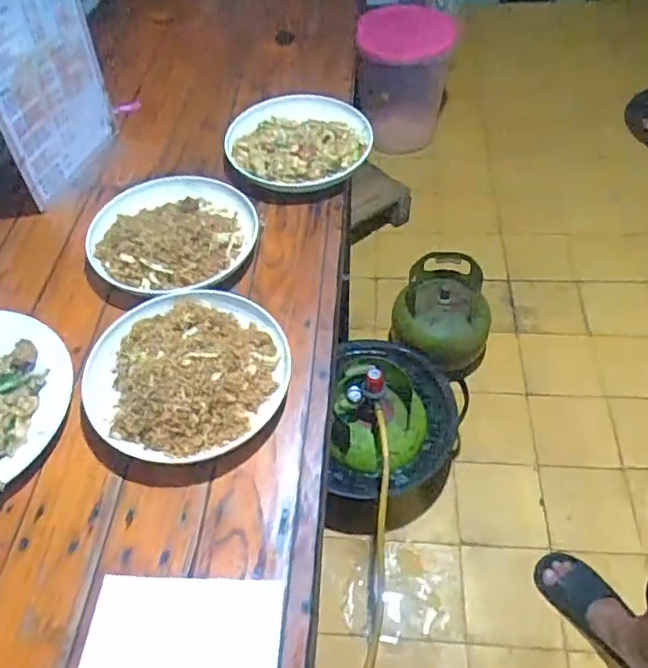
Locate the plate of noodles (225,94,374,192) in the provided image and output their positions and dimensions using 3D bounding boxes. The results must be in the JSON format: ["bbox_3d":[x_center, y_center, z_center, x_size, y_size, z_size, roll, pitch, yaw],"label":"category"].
[{"bbox_3d":[-0.037,-0.292,0.884,0.211,0.032,0.188,-14,53,-7],"label":"plate of noodles"}]

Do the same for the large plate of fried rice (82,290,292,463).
[{"bbox_3d":[-0.147,0.036,0.634,0.202,0.039,0.203,-1,53,1],"label":"large plate of fried rice"}]

